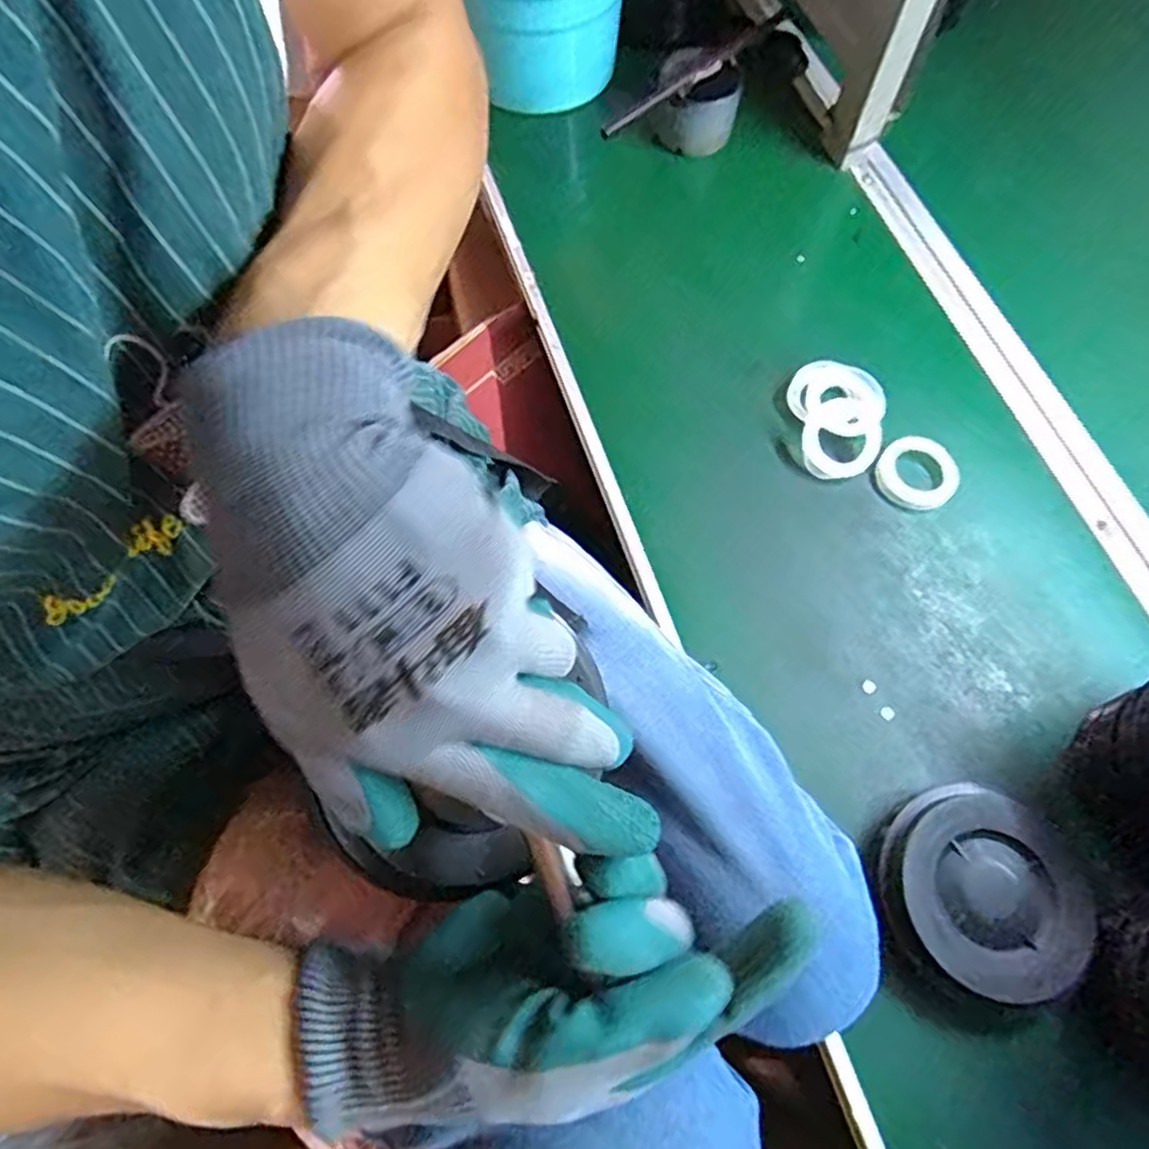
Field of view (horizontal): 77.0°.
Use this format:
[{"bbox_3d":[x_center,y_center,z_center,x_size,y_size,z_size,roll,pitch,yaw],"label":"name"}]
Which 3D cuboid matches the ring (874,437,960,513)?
[{"bbox_3d":[0.258,-0.076,0.545,0.057,0.008,0.056,1,67,-1],"label":"ring"}]

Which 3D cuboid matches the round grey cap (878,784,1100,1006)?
[{"bbox_3d":[0.242,0.186,0.427,0.105,0.030,0.112,1,67,-1],"label":"round grey cap"}]

